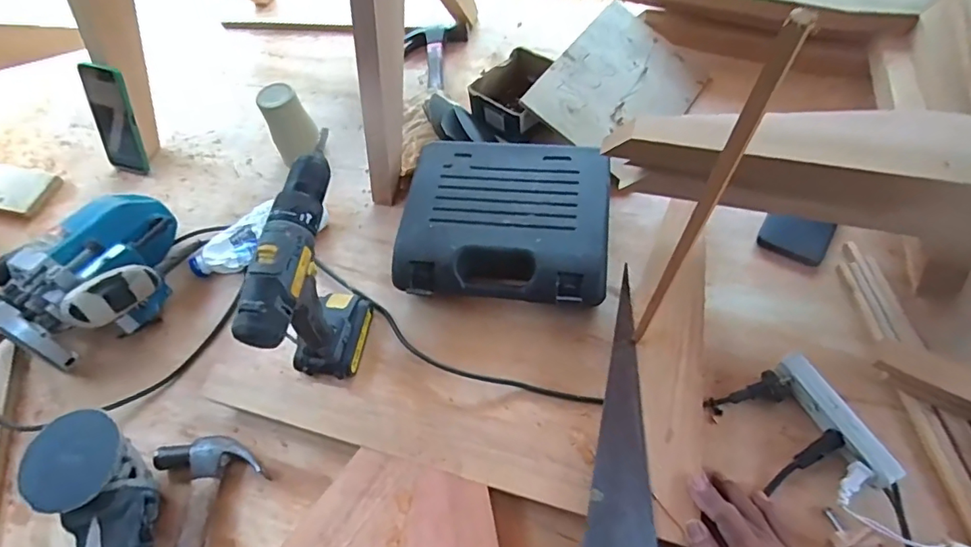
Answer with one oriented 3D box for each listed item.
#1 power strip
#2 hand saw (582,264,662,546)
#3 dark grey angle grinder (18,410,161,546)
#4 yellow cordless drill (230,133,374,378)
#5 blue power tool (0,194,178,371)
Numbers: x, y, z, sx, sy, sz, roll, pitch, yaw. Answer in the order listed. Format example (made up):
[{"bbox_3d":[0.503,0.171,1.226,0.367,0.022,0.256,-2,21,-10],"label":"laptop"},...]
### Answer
[{"bbox_3d":[0.360,0.151,0.540,0.025,0.045,0.141,-22,60,-9],"label":"power strip"},{"bbox_3d":[0.130,0.216,0.505,0.081,0.026,0.473,4,58,7],"label":"hand saw"},{"bbox_3d":[-0.376,0.287,0.515,0.081,0.081,0.295,-20,72,-7],"label":"dark grey angle grinder"},{"bbox_3d":[-0.196,0.002,0.602,0.072,0.210,0.224,-6,59,1],"label":"yellow cordless drill"},{"bbox_3d":[-0.495,0.005,0.671,0.179,0.140,0.230,30,66,20],"label":"blue power tool"}]

